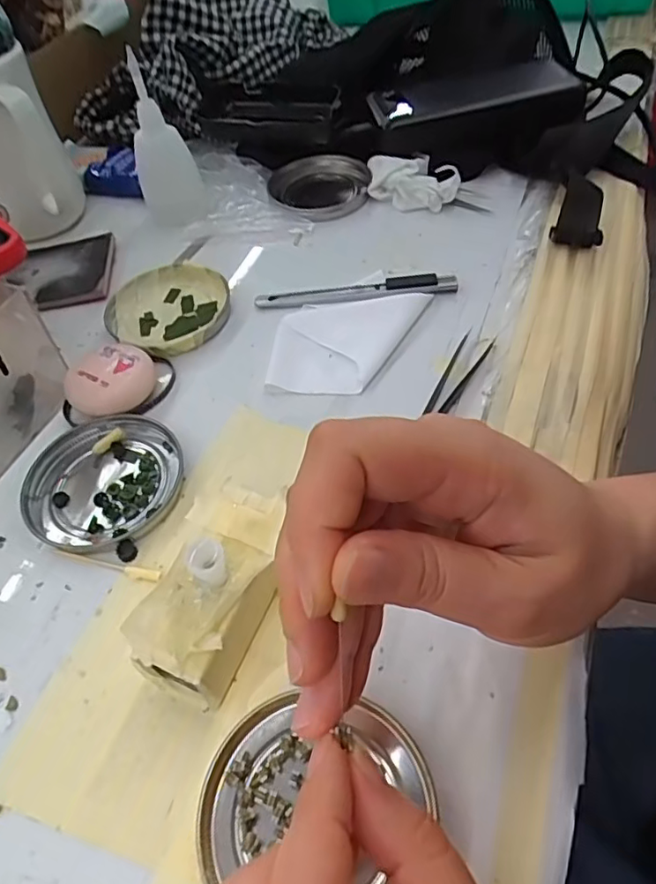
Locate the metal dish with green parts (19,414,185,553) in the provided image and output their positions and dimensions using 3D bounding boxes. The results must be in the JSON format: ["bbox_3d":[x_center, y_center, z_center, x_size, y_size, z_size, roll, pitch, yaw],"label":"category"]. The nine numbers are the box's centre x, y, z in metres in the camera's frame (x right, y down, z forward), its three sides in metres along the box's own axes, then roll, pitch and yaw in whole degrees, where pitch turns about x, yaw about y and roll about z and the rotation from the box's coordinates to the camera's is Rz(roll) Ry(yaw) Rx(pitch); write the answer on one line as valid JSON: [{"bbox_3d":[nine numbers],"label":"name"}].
[{"bbox_3d":[-0.114,0.020,0.298,0.075,0.008,0.075,-4,51,4],"label":"metal dish with green parts"}]

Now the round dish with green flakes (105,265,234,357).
[{"bbox_3d":[-0.101,-0.087,0.375,0.081,0.010,0.073,29,61,25],"label":"round dish with green flakes"}]

